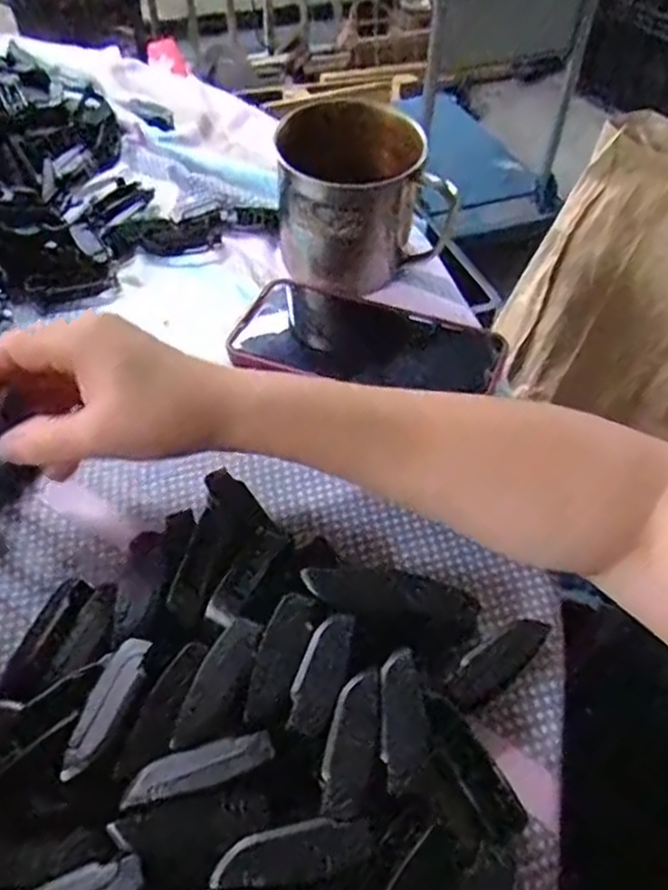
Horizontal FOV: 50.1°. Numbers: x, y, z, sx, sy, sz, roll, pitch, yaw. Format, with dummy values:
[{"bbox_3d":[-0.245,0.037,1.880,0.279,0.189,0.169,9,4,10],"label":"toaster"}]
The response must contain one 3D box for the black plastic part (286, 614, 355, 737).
[{"bbox_3d":[-0.004,0.088,0.280,0.017,0.004,0.050,14,52,9],"label":"black plastic part"}]

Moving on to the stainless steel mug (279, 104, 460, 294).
[{"bbox_3d":[0.017,-0.159,0.463,0.109,0.092,0.089,-13,53,-12],"label":"stainless steel mug"}]

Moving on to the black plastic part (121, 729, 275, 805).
[{"bbox_3d":[-0.048,0.116,0.256,0.053,0.005,0.013,-14,53,-13],"label":"black plastic part"}]

